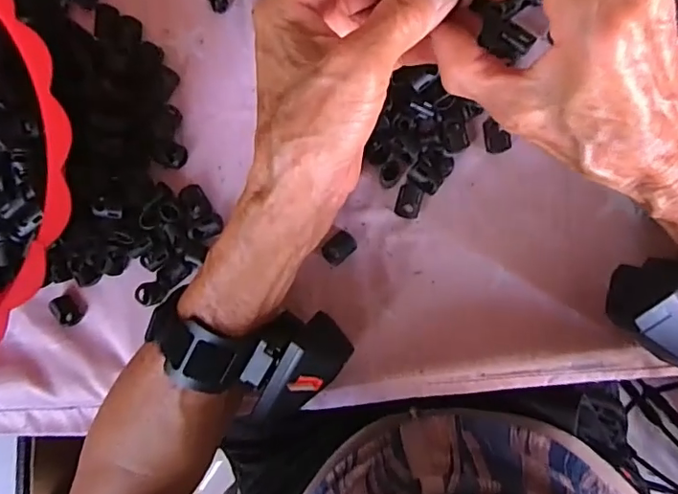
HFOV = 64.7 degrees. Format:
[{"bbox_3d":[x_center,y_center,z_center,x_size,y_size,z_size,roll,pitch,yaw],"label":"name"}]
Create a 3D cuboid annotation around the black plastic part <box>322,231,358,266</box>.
[{"bbox_3d":[0.000,0.001,0.318,0.021,0.004,0.015,-41,90,6],"label":"black plastic part"}]

